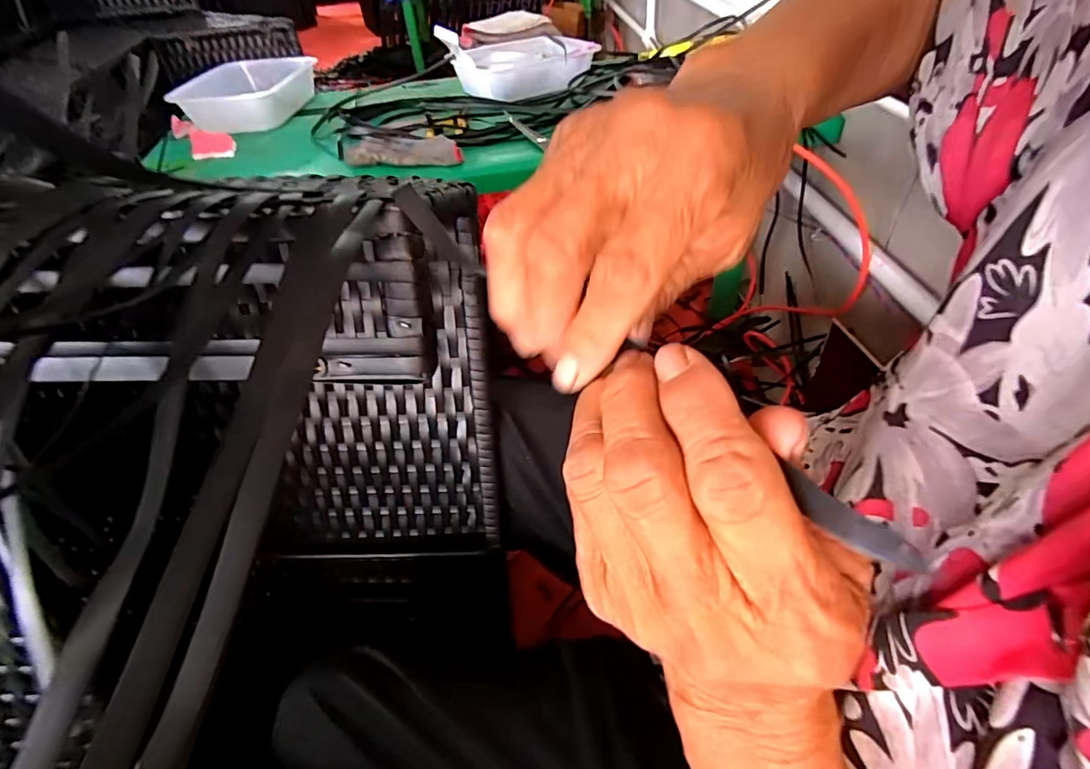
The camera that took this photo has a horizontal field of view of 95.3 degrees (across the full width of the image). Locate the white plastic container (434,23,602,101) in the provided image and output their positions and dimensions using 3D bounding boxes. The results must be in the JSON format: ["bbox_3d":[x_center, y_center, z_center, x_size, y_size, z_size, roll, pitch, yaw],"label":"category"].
[{"bbox_3d":[-0.059,-0.690,1.037,0.305,0.118,0.177,-12,45,-7],"label":"white plastic container"}]

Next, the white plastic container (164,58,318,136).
[{"bbox_3d":[-0.598,-0.596,1.030,0.208,0.081,0.273,-5,45,0],"label":"white plastic container"}]

